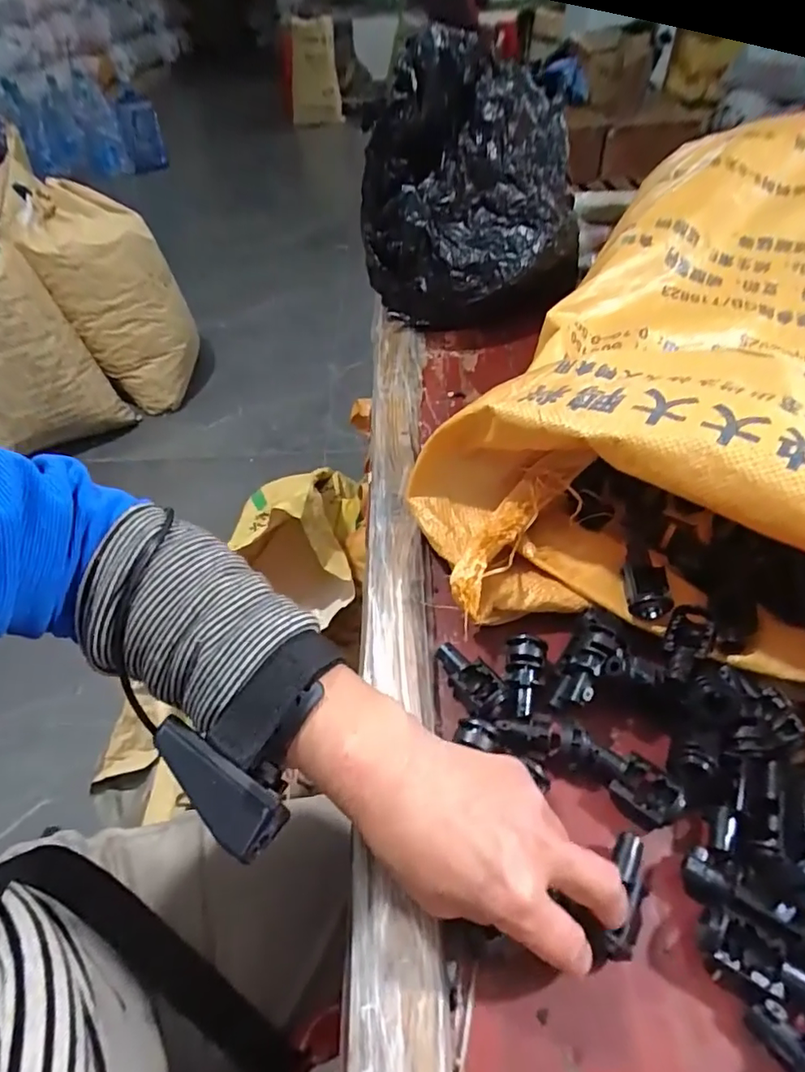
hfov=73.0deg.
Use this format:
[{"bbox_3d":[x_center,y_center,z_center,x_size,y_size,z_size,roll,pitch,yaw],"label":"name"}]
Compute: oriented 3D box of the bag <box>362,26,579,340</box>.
[{"bbox_3d":[0.088,-0.381,0.623,0.253,0.253,0.169,-7,47,-4],"label":"bag"}]

